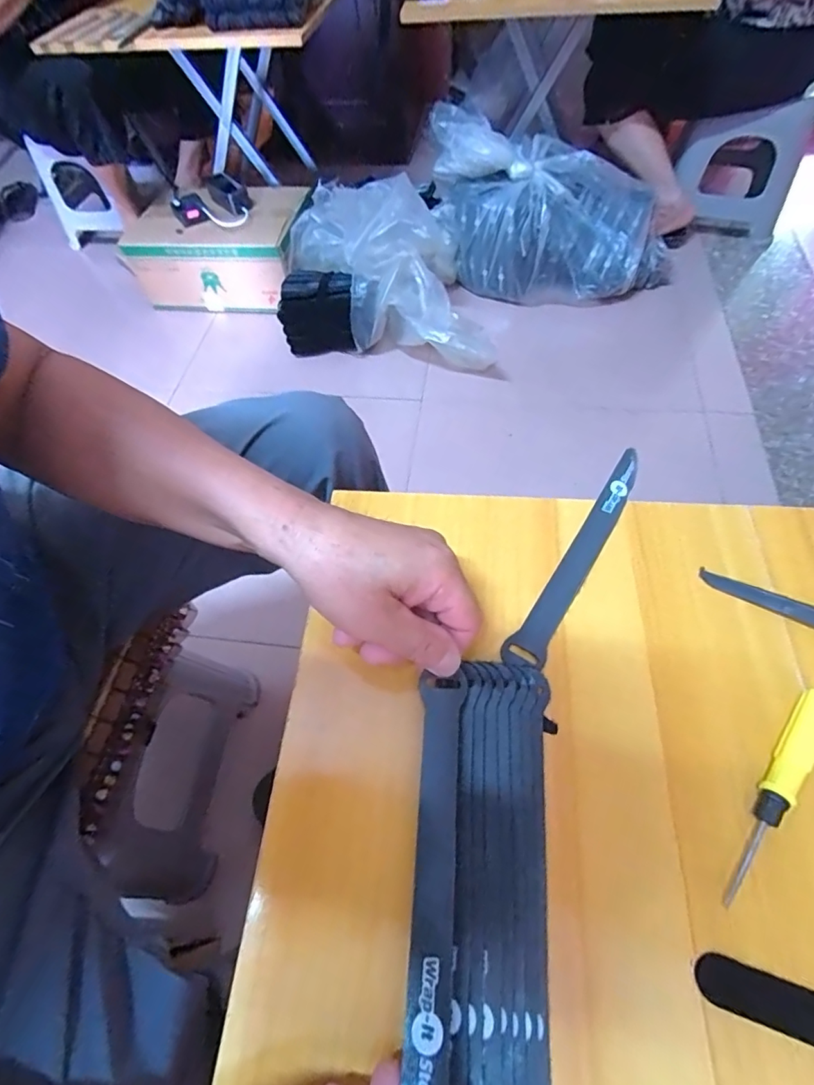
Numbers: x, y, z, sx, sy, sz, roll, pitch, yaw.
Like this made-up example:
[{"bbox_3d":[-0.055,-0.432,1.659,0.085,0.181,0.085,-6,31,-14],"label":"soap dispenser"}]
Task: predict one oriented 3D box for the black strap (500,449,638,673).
[{"bbox_3d":[0.118,0.006,0.340,0.024,0.010,0.191,27,65,19],"label":"black strap"}]

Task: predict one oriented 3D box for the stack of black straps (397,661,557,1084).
[{"bbox_3d":[0.037,0.158,0.245,0.066,0.023,0.195,3,58,7],"label":"stack of black straps"}]

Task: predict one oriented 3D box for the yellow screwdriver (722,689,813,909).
[{"bbox_3d":[0.190,0.126,0.255,0.017,0.012,0.119,36,68,23],"label":"yellow screwdriver"}]

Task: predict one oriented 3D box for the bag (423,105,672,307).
[{"bbox_3d":[0.341,-0.779,1.198,0.581,0.313,0.255,19,62,16],"label":"bag"}]

